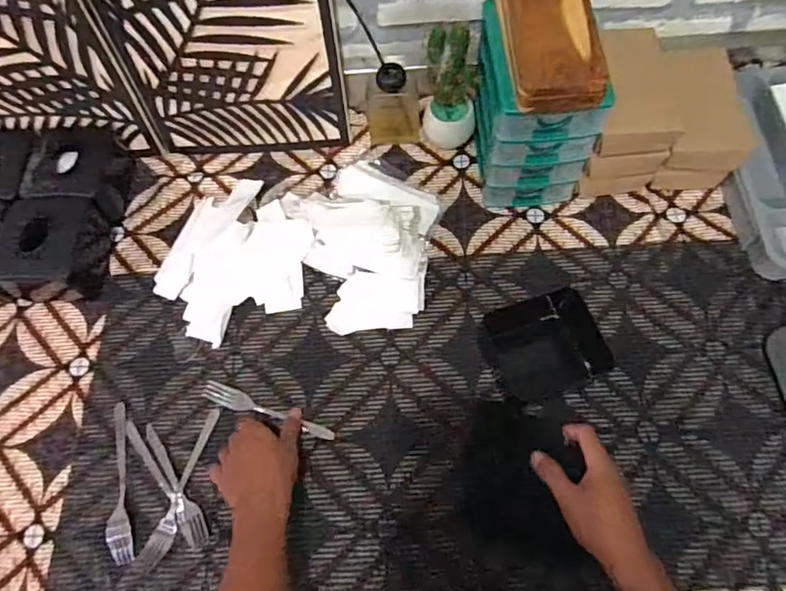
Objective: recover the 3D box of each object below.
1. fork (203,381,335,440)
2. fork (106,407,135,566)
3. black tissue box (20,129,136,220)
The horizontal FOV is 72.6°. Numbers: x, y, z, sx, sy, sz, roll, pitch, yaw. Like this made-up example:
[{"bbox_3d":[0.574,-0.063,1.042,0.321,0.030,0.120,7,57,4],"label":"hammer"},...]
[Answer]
[{"bbox_3d":[-0.164,0.151,0.698,0.186,0.007,0.025,17,66,11],"label":"fork"},{"bbox_3d":[-0.338,0.226,0.657,0.027,0.011,0.191,-16,64,-5],"label":"fork"},{"bbox_3d":[-0.476,-0.186,0.821,0.116,0.073,0.123,1,64,4],"label":"black tissue box"}]

